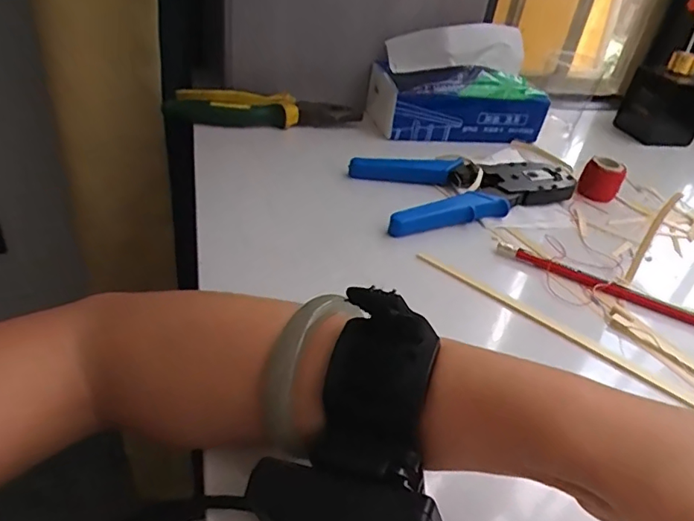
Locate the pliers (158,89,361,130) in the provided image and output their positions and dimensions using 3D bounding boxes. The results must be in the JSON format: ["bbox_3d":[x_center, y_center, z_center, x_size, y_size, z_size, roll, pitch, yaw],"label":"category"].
[{"bbox_3d":[-0.083,-0.152,0.539,0.191,0.035,0.040,-2,37,-15],"label":"pliers"}]

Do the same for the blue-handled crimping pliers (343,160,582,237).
[{"bbox_3d":[0.110,-0.063,0.458,0.193,0.020,0.098,-5,38,-19],"label":"blue-handled crimping pliers"}]

